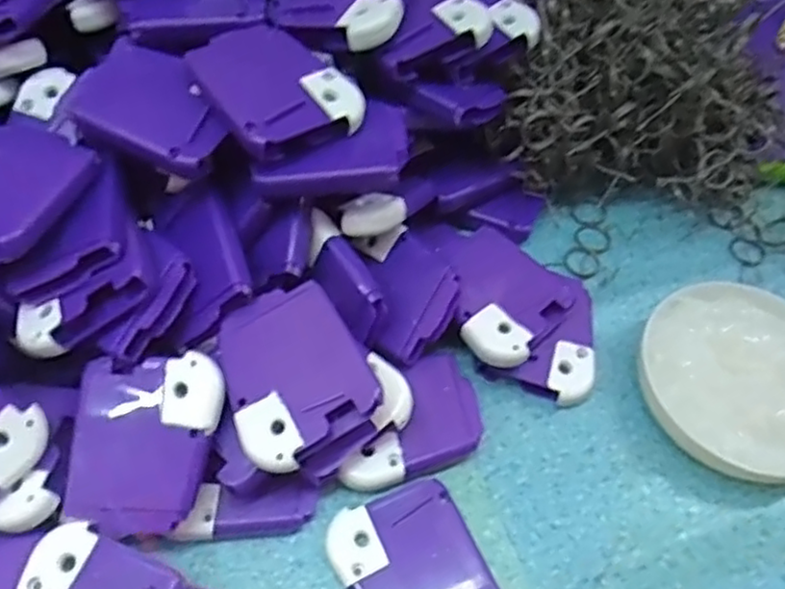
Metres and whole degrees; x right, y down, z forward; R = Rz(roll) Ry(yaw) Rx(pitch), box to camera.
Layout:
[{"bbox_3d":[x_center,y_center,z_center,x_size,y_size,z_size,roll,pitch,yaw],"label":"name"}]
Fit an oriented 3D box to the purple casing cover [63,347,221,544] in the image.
[{"bbox_3d":[-0.089,0.053,0.249,0.052,0.007,0.061,0,77,6],"label":"purple casing cover"}]

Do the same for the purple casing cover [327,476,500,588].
[{"bbox_3d":[0.009,0.104,0.259,0.051,0.006,0.060,-21,60,-18],"label":"purple casing cover"}]

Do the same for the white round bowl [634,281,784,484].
[{"bbox_3d":[0.153,0.037,0.303,0.088,0.026,0.088,2,56,-3],"label":"white round bowl"}]

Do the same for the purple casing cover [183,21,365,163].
[{"bbox_3d":[-0.048,-0.083,0.273,0.053,0.009,0.065,-34,65,-24],"label":"purple casing cover"}]

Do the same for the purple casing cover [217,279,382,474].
[{"bbox_3d":[-0.038,0.028,0.256,0.050,0.015,0.062,-26,62,-20],"label":"purple casing cover"}]

